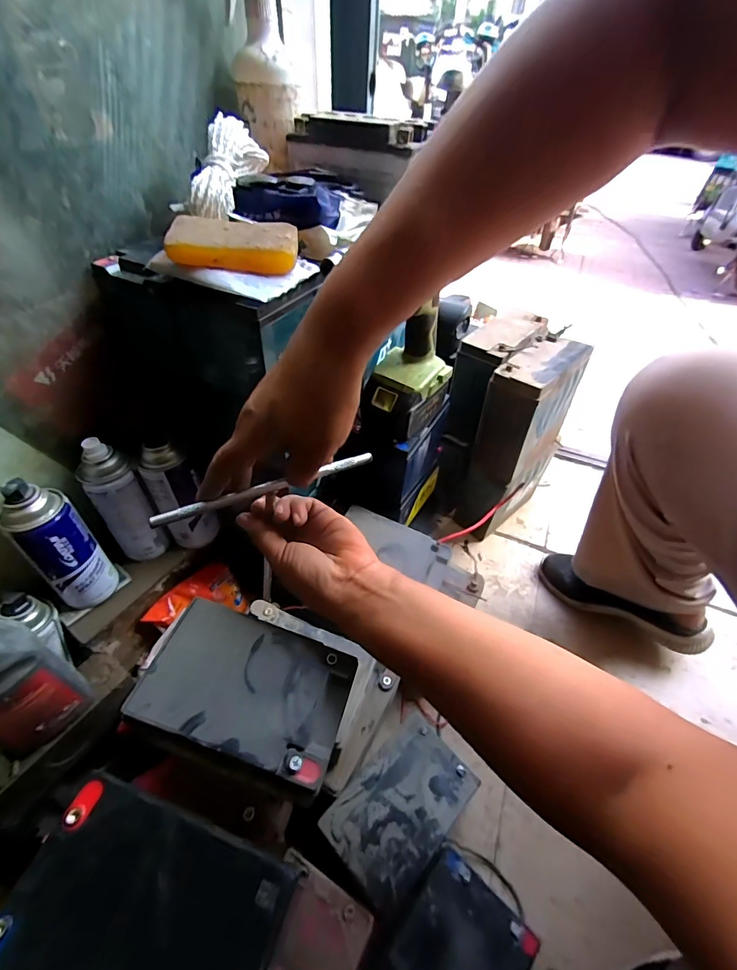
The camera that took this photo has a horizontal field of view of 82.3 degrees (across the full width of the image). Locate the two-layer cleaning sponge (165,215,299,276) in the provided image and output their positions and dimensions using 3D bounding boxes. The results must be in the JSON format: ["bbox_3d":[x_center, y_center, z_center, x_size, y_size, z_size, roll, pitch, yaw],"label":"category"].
[{"bbox_3d":[-0.113,-0.207,0.362,0.104,0.028,0.047,0,46,-3],"label":"two-layer cleaning sponge"}]

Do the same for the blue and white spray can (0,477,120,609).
[{"bbox_3d":[-0.321,0.064,0.443,0.053,0.155,0.062,35,54,27],"label":"blue and white spray can"}]

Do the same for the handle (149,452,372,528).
[{"bbox_3d":[-0.076,0.002,0.337,0.179,0.012,0.010,-19,50,-25],"label":"handle"}]

